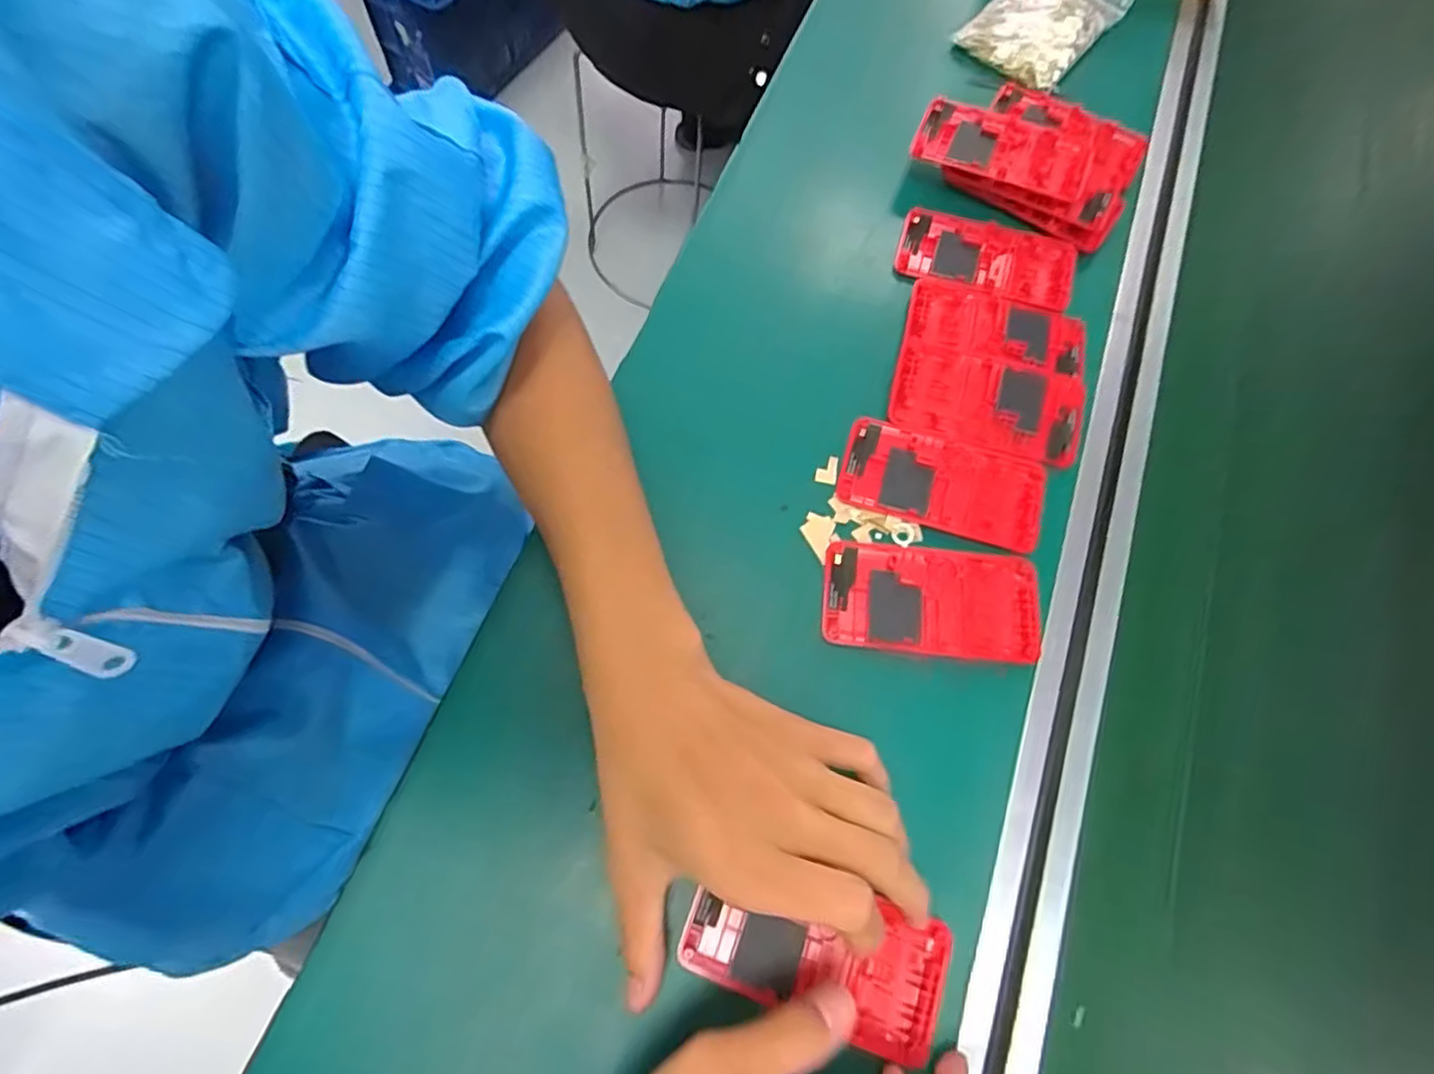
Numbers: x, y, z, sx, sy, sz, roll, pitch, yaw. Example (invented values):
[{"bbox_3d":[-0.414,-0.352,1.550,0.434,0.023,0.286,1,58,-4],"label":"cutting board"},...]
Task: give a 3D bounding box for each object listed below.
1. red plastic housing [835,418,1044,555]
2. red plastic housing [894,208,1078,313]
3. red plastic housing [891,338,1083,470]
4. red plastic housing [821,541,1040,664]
[{"bbox_3d":[0.138,-0.034,0.403,0.121,0.006,0.060,17,69,5],"label":"red plastic housing"},{"bbox_3d":[0.192,-0.198,0.473,0.122,0.018,0.064,17,69,5],"label":"red plastic housing"},{"bbox_3d":[0.174,-0.087,0.419,0.121,0.011,0.063,14,69,4],"label":"red plastic housing"},{"bbox_3d":[0.122,0.035,0.375,0.119,0.006,0.064,7,69,1],"label":"red plastic housing"}]

